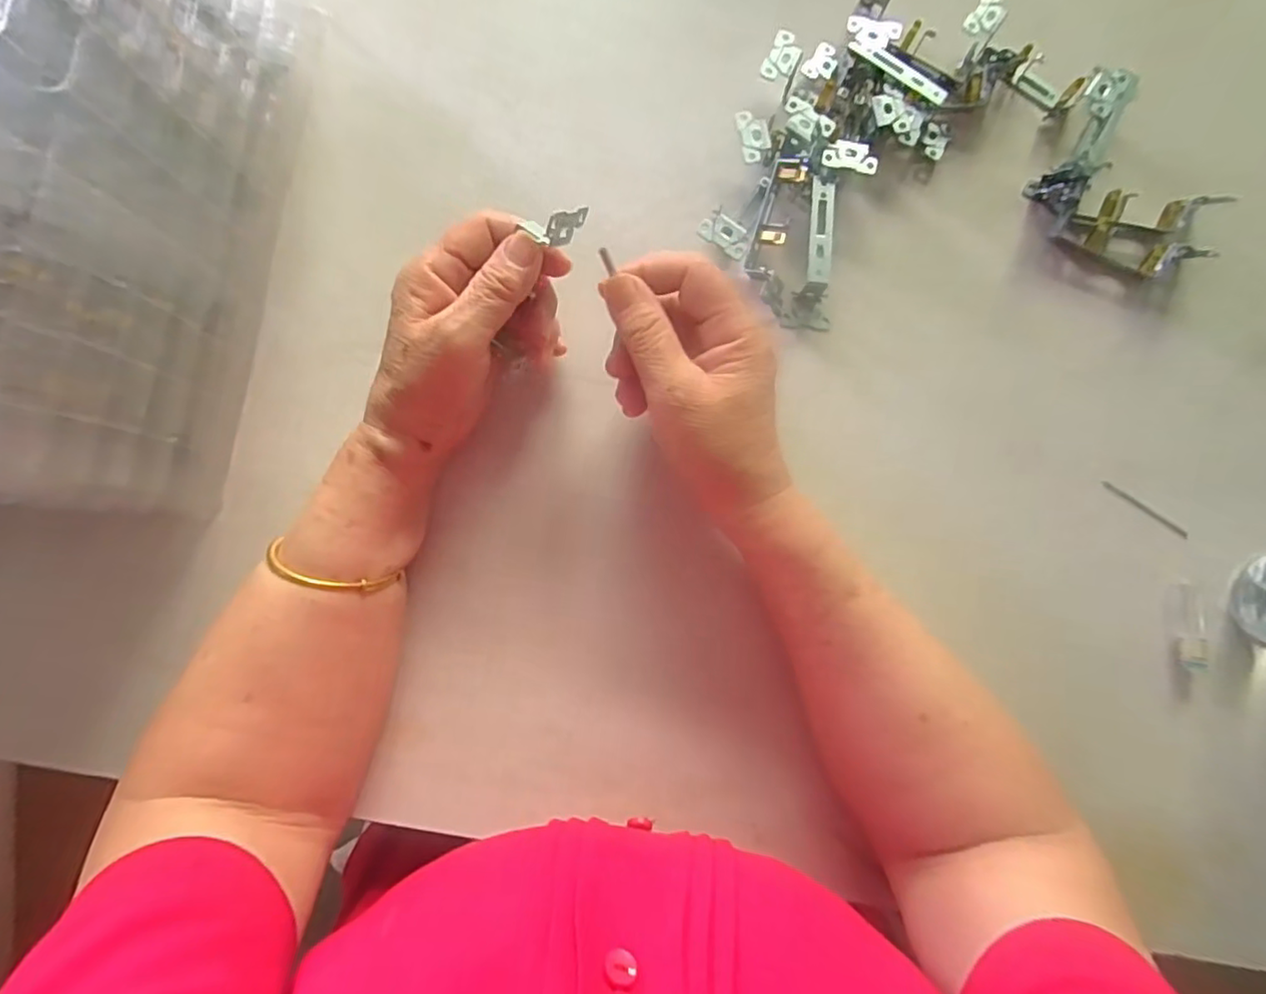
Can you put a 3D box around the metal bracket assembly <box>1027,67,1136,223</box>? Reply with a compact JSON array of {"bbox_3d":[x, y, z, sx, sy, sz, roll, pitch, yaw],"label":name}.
[{"bbox_3d":[0.285,-0.222,0.376,0.031,0.027,0.091,28,85,0],"label":"metal bracket assembly"}]

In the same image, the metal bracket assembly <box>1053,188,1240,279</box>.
[{"bbox_3d":[0.313,-0.167,0.370,0.090,0.029,0.047,8,85,-2],"label":"metal bracket assembly"}]

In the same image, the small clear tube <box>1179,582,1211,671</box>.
[{"bbox_3d":[0.345,0.080,0.366,0.017,0.013,0.052,6,85,-2],"label":"small clear tube"}]

